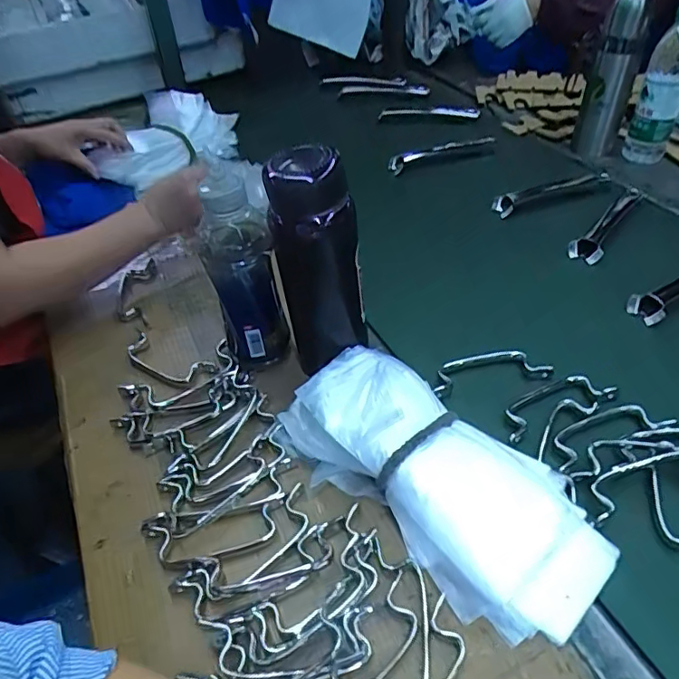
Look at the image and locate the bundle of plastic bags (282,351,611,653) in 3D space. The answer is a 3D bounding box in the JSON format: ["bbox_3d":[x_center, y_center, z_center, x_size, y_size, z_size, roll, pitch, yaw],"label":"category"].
[{"bbox_3d":[0.077,0.106,0.461,0.137,0.065,0.302,-36,51,-29],"label":"bundle of plastic bags"}]

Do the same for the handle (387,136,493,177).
[{"bbox_3d":[0.177,-0.334,0.953,0.207,0.024,0.027,-18,45,-14],"label":"handle"}]

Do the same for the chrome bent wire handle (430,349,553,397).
[{"bbox_3d":[0.156,0.032,0.563,0.127,0.019,0.038,-11,44,-6],"label":"chrome bent wire handle"}]

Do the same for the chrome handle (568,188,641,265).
[{"bbox_3d":[0.376,-0.163,0.758,0.040,0.027,0.196,27,52,26],"label":"chrome handle"}]

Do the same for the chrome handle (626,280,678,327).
[{"bbox_3d":[0.435,-0.070,0.651,0.214,0.031,0.040,-23,49,-20],"label":"chrome handle"}]

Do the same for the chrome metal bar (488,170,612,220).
[{"bbox_3d":[0.331,-0.236,0.834,0.213,0.027,0.039,-24,49,-21],"label":"chrome metal bar"}]

